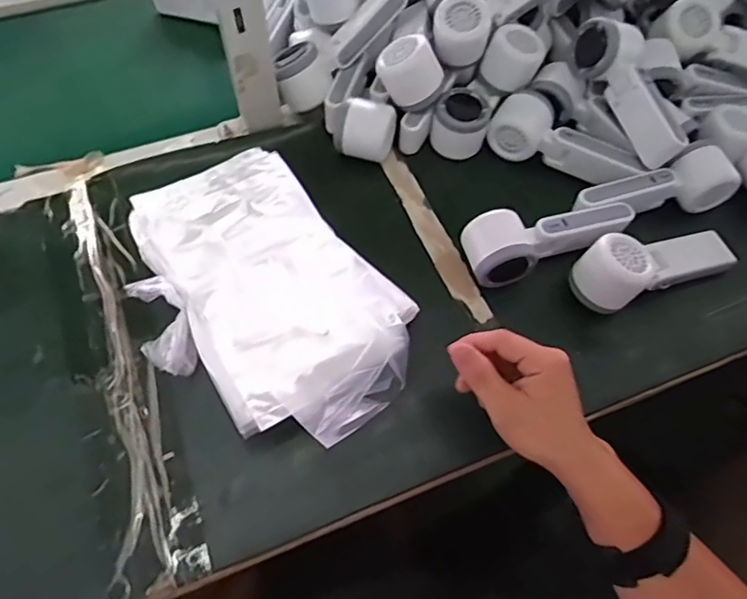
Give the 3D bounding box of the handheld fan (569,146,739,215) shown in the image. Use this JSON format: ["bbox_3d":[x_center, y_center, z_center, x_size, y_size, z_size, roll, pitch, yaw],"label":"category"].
[{"bbox_3d":[0.278,-0.112,0.557,0.161,0.053,0.039,-7,61,-6],"label":"handheld fan"}]

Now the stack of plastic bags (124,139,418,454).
[{"bbox_3d":[-0.089,-0.002,0.493,0.198,0.069,0.273,-38,68,-21],"label":"stack of plastic bags"}]

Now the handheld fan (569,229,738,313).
[{"bbox_3d":[0.267,-0.039,0.529,0.166,0.049,0.054,-20,63,-12],"label":"handheld fan"}]

